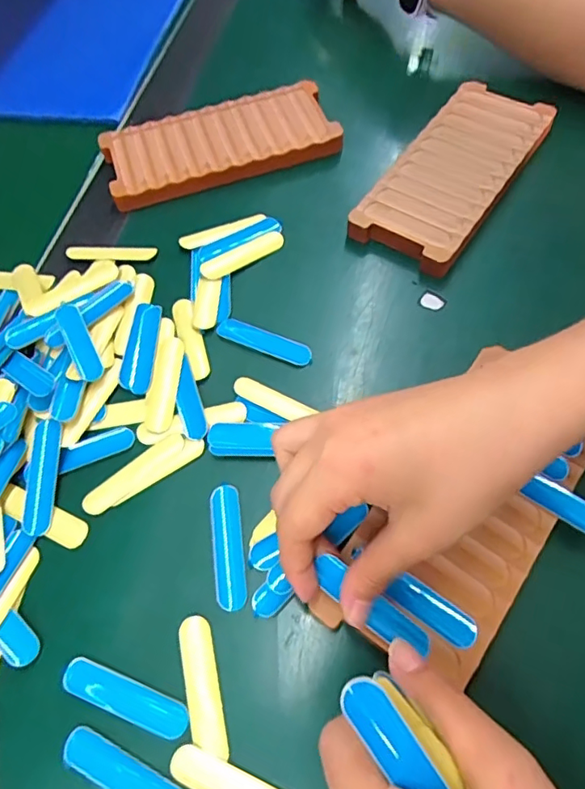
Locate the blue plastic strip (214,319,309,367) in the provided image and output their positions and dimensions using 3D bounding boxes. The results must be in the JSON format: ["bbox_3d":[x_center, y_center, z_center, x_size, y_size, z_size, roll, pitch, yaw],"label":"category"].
[{"bbox_3d":[-0.018,-0.034,0.332,0.062,0.004,0.015,21,67,13],"label":"blue plastic strip"}]

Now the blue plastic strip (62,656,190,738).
[{"bbox_3d":[-0.077,0.138,0.244,0.061,0.004,0.015,18,66,11],"label":"blue plastic strip"}]

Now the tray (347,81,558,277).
[{"bbox_3d":[0.115,-0.158,0.383,0.076,0.015,0.169,31,69,17],"label":"tray"}]

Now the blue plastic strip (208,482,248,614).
[{"bbox_3d":[-0.033,0.077,0.275,0.016,0.004,0.062,-9,64,-1],"label":"blue plastic strip"}]

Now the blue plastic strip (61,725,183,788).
[{"bbox_3d":[-0.072,0.164,0.229,0.062,0.004,0.016,23,67,13],"label":"blue plastic strip"}]

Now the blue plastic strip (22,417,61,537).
[{"bbox_3d":[-0.138,0.044,0.293,0.016,0.004,0.062,-2,74,2],"label":"blue plastic strip"}]

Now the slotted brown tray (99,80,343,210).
[{"bbox_3d":[-0.057,-0.195,0.412,0.171,0.013,0.081,-18,64,-6],"label":"slotted brown tray"}]

